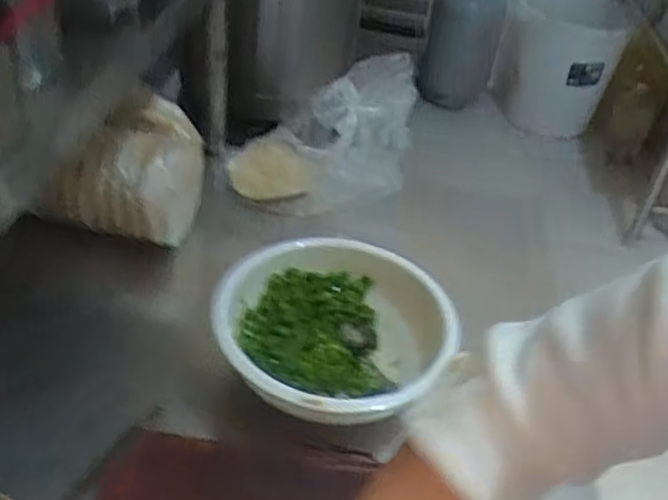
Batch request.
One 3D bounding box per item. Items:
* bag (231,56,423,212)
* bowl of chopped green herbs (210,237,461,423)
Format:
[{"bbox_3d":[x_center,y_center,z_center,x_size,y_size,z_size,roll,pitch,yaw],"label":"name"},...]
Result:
[{"bbox_3d":[-0.013,-0.157,0.973,0.271,0.201,0.083,-3,39,-13],"label":"bag"},{"bbox_3d":[-0.009,0.085,0.724,0.228,0.077,0.224,5,38,-4],"label":"bowl of chopped green herbs"}]

